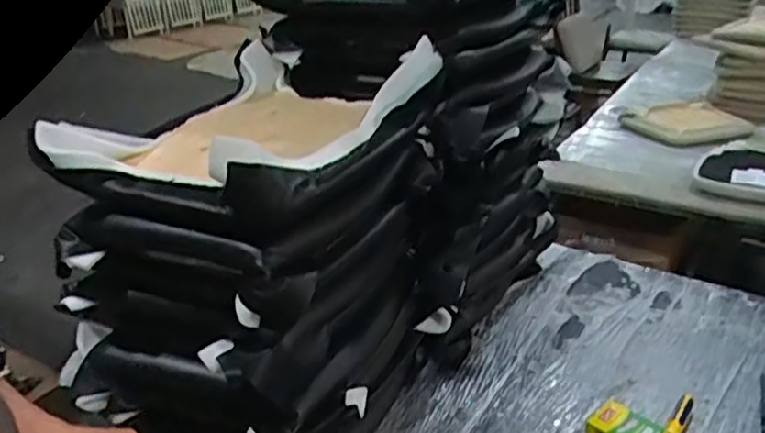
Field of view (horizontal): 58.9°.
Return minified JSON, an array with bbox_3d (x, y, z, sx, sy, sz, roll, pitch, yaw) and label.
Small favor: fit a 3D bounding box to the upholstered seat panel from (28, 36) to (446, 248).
[{"bbox_3d":[-0.216,-0.149,1.087,0.416,0.182,0.501,18,32,33],"label":"upholstered seat panel"}]

